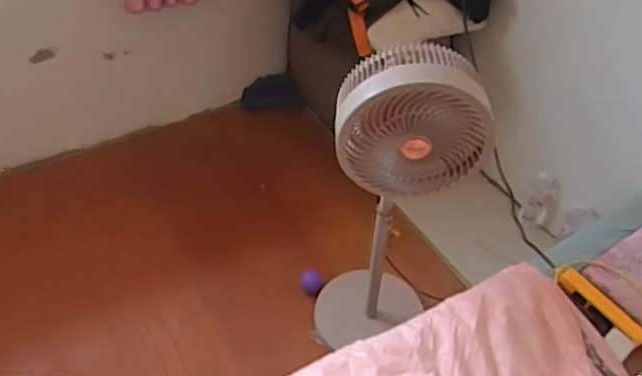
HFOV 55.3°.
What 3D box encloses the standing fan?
[{"bbox_3d":[0.153,0.071,1.437,0.279,0.925,0.267,1,44,-4],"label":"standing fan"}]

